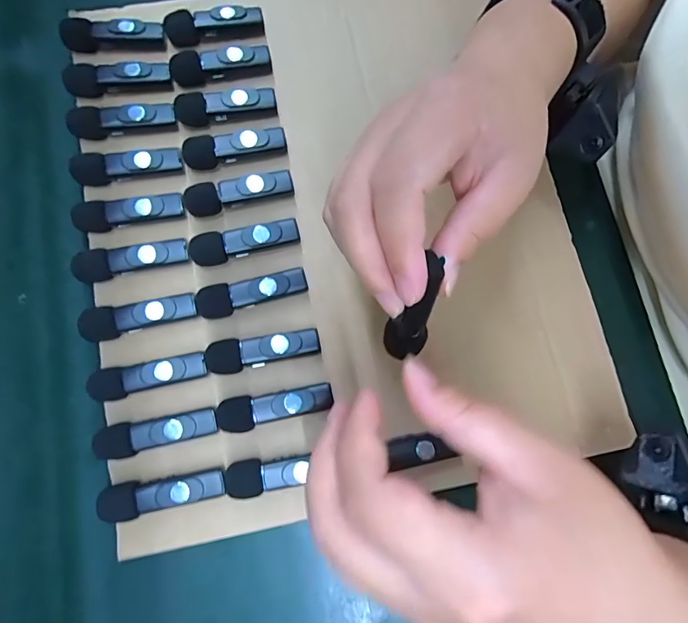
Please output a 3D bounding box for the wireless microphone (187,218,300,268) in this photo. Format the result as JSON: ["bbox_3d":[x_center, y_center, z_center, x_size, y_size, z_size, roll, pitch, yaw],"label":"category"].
[{"bbox_3d":[-0.060,-0.042,0.268,0.064,0.015,0.017,-15,78,-2],"label":"wireless microphone"}]

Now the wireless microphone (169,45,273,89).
[{"bbox_3d":[-0.080,-0.162,0.289,0.063,0.017,0.012,-12,78,-2],"label":"wireless microphone"}]

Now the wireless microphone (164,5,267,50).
[{"bbox_3d":[-0.087,-0.192,0.297,0.062,0.017,0.014,-15,78,-2],"label":"wireless microphone"}]

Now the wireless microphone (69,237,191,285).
[{"bbox_3d":[-0.126,-0.031,0.260,0.065,0.010,0.017,-12,78,-2],"label":"wireless microphone"}]

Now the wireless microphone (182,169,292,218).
[{"bbox_3d":[-0.064,-0.073,0.272,0.065,0.015,0.016,-14,78,-2],"label":"wireless microphone"}]

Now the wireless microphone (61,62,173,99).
[{"bbox_3d":[-0.145,-0.150,0.283,0.065,0.014,0.015,-7,78,0],"label":"wireless microphone"}]

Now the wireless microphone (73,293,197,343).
[{"bbox_3d":[-0.117,0.002,0.255,0.063,0.014,0.018,-16,78,-2],"label":"wireless microphone"}]

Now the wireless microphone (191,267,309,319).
[{"bbox_3d":[-0.054,-0.010,0.263,0.064,0.013,0.018,-14,78,-2],"label":"wireless microphone"}]

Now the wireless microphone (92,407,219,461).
[{"bbox_3d":[-0.101,0.066,0.241,0.062,0.015,0.017,-11,78,-1],"label":"wireless microphone"}]

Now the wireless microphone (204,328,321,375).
[{"bbox_3d":[-0.046,0.023,0.255,0.064,0.016,0.019,-8,78,-1],"label":"wireless microphone"}]

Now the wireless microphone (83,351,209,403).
[{"bbox_3d":[-0.109,0.037,0.248,0.061,0.013,0.018,-11,78,-1],"label":"wireless microphone"}]

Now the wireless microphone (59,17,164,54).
[{"bbox_3d":[-0.152,-0.182,0.289,0.061,0.016,0.013,-10,78,-1],"label":"wireless microphone"}]

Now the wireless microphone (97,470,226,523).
[{"bbox_3d":[-0.095,0.097,0.235,0.063,0.012,0.018,-10,78,-1],"label":"wireless microphone"}]

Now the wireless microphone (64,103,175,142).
[{"bbox_3d":[-0.139,-0.121,0.279,0.063,0.017,0.014,-11,78,-1],"label":"wireless microphone"}]

